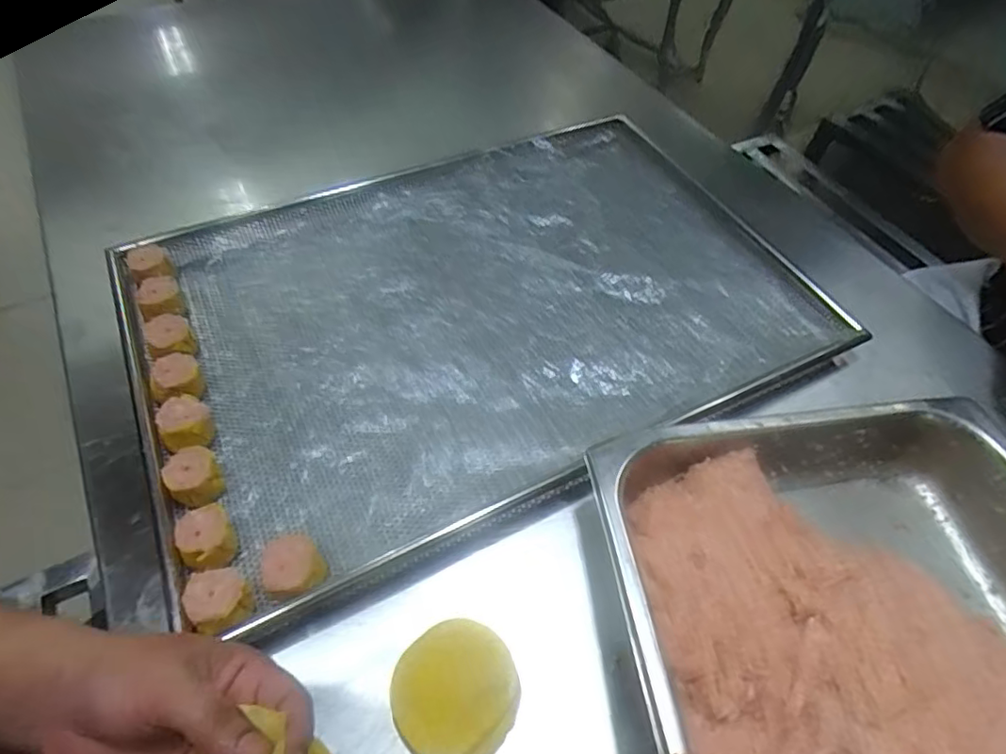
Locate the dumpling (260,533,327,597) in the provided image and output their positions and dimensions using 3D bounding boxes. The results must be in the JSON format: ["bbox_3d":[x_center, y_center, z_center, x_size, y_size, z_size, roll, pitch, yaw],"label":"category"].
[{"bbox_3d":[-0.141,0.131,0.390,0.037,0.035,0.043,-16,58,-14],"label":"dumpling"}]

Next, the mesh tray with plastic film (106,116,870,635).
[{"bbox_3d":[-0.016,-0.080,0.557,0.621,0.031,0.415,-21,59,-17],"label":"mesh tray with plastic film"}]

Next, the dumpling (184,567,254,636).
[{"bbox_3d":[-0.183,0.147,0.370,0.036,0.031,0.038,2,55,-3],"label":"dumpling"}]

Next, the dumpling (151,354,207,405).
[{"bbox_3d":[-0.270,0.006,0.476,0.038,0.035,0.044,-29,62,-22],"label":"dumpling"}]

